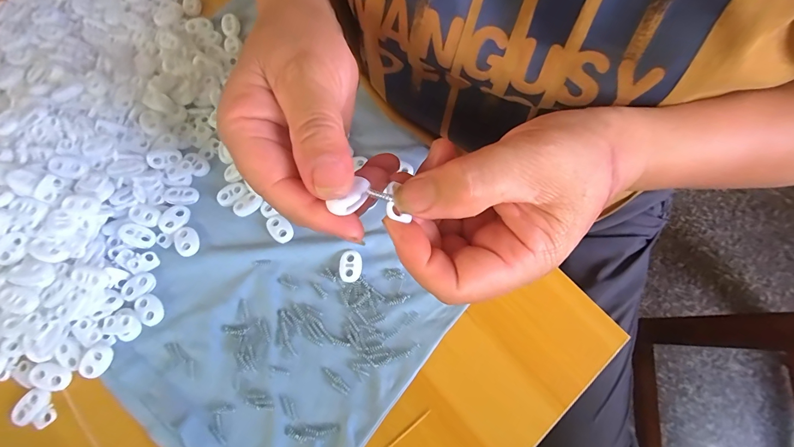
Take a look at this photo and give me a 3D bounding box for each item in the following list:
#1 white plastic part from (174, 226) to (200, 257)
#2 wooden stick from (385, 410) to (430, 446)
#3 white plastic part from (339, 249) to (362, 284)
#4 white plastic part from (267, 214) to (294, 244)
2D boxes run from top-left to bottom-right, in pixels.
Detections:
[{"bbox_3d":[-0.149,0.012,0.245,0.015,0.005,0.022,-24,75,-7],"label":"white plastic part"},{"bbox_3d":[-0.003,0.136,0.210,0.061,0.004,0.004,-37,77,-10],"label":"wooden stick"},{"bbox_3d":[-0.032,0.030,0.240,0.015,0.005,0.022,5,73,1],"label":"white plastic part"},{"bbox_3d":[-0.085,0.003,0.249,0.022,0.004,0.015,40,77,10],"label":"white plastic part"}]

